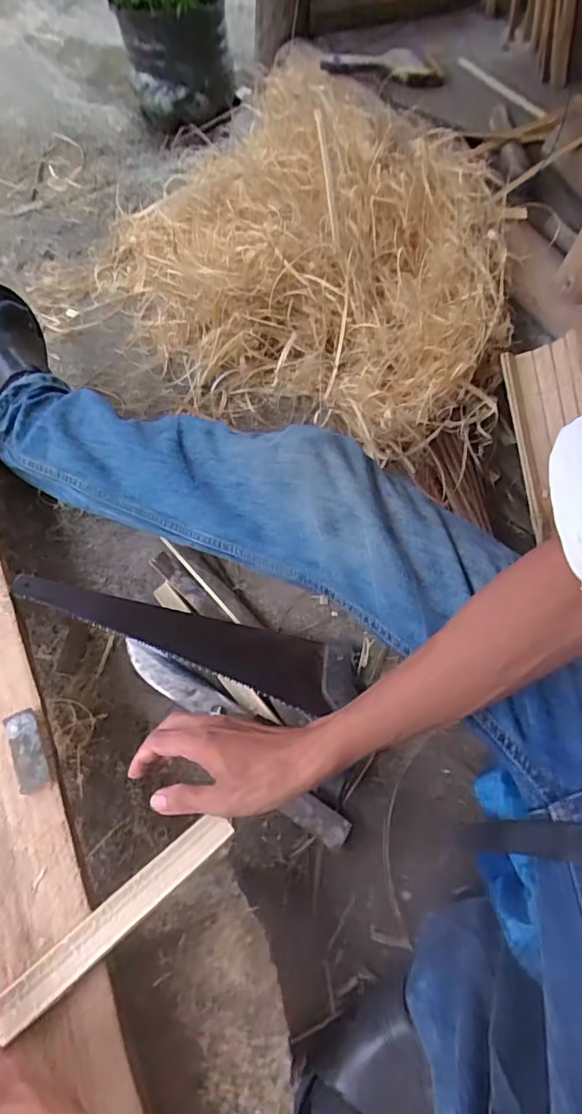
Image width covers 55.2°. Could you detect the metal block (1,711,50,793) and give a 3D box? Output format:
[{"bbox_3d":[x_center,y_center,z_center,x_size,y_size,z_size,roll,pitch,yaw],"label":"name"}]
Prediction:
[{"bbox_3d":[-0.240,0.176,0.507,0.027,0.008,0.074,-22,65,-13],"label":"metal block"}]

